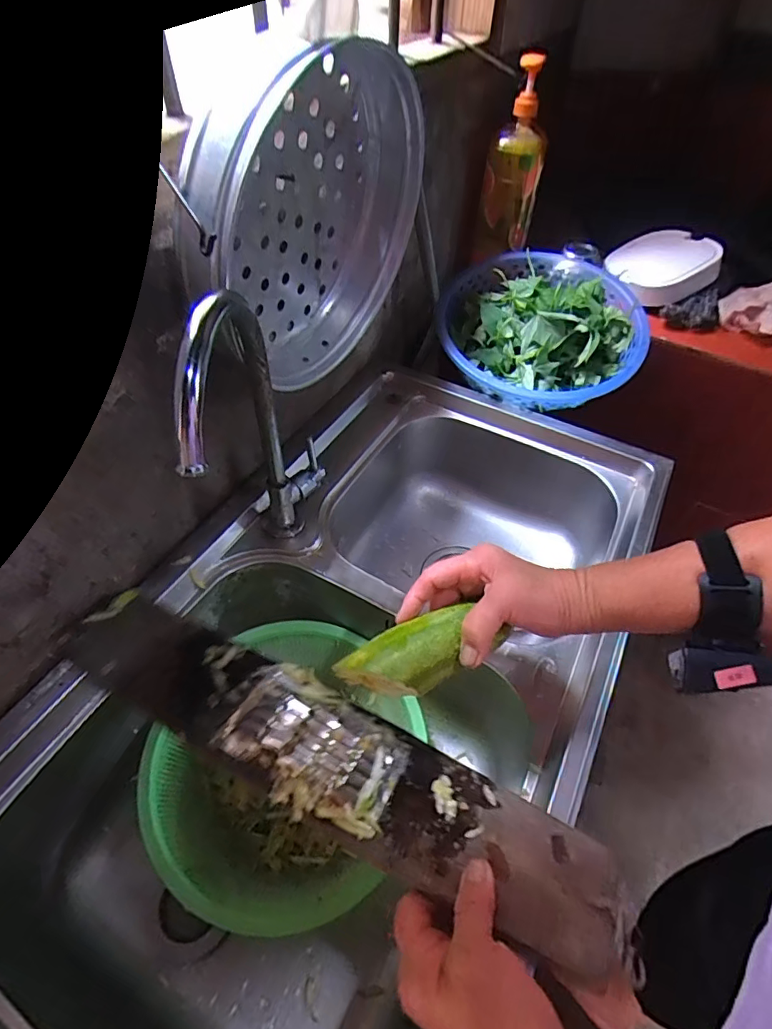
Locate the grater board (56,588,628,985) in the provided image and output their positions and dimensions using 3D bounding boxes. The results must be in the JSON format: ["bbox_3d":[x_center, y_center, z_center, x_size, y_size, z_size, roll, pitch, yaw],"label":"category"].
[{"bbox_3d":[-0.060,0.181,0.399,0.468,0.030,0.089,22,53,16],"label":"grater board"}]

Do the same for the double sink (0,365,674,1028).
[{"bbox_3d":[-0.013,0.171,0.571,0.455,0.204,0.797,25,54,18],"label":"double sink"}]

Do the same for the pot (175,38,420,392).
[{"bbox_3d":[-0.066,-0.248,0.470,0.091,0.231,0.275,28,55,19],"label":"pot"}]

